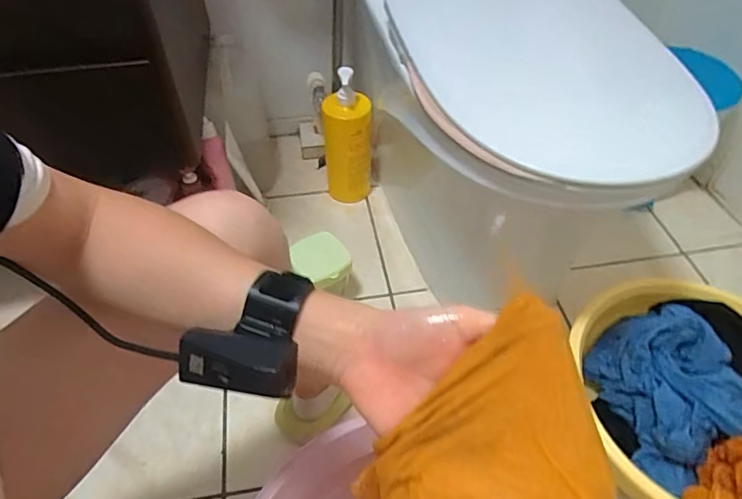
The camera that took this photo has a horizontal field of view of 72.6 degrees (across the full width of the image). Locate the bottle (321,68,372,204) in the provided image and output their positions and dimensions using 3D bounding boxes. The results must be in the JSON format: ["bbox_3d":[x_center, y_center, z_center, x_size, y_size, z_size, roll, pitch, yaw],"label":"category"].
[{"bbox_3d":[-0.049,-0.222,1.045,0.094,0.306,0.104,-3,49,-2],"label":"bottle"}]

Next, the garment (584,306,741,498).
[{"bbox_3d":[0.436,0.193,0.721,0.167,0.112,0.220,-13,50,-11],"label":"garment"}]

